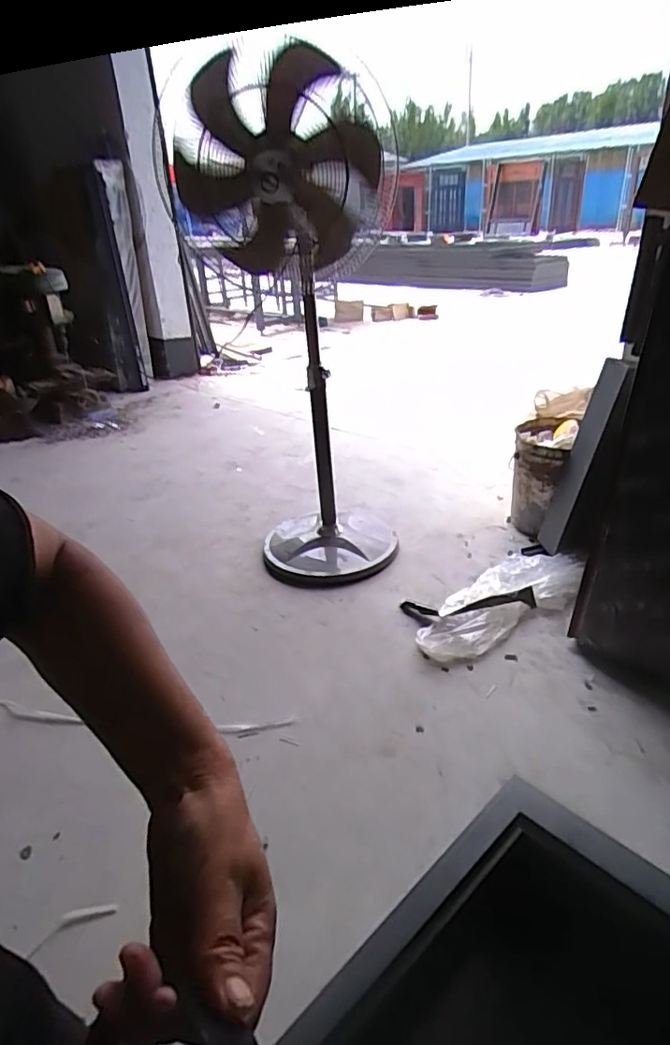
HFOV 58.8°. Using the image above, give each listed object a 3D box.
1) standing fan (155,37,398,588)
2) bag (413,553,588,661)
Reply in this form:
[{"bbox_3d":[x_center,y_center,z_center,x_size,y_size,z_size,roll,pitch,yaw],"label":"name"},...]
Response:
[{"bbox_3d":[-0.088,-0.473,1.664,0.468,1.286,0.527,3,29,12],"label":"standing fan"},{"bbox_3d":[0.438,0.208,1.609,0.551,0.076,0.215,-20,32,-26],"label":"bag"}]

